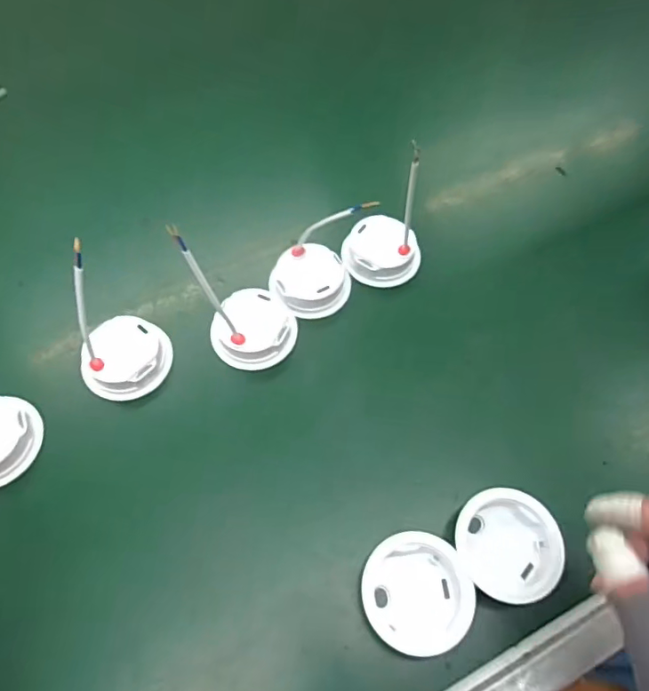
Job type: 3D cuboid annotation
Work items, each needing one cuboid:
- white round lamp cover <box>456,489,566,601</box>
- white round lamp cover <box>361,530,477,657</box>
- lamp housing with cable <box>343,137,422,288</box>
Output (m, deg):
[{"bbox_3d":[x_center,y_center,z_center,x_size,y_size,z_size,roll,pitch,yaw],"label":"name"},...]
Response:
[{"bbox_3d":[0.127,0.139,0.378,0.068,0.022,0.072,1,62,-2],"label":"white round lamp cover"},{"bbox_3d":[0.062,0.166,0.363,0.071,0.018,0.070,1,62,-2],"label":"white round lamp cover"},{"bbox_3d":[0.056,-0.114,0.455,0.070,0.134,0.062,13,62,5],"label":"lamp housing with cable"}]

